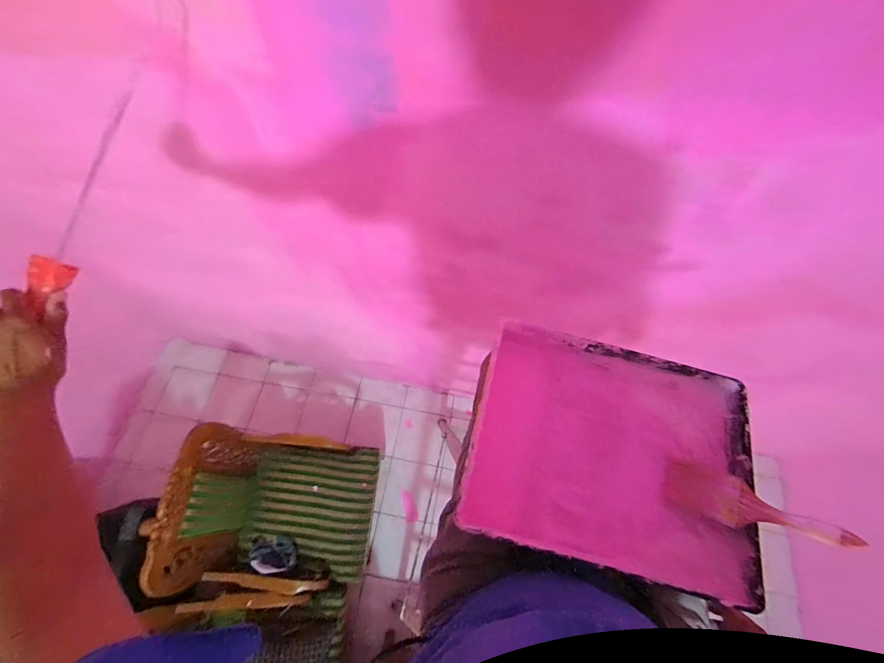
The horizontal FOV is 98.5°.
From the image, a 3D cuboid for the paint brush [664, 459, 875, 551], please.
[{"bbox_3d":[0.376,0.210,0.463,0.183,0.011,0.062,9,58,27],"label":"paint brush"}]

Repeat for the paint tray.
[{"bbox_3d":[0.218,0.150,0.502,0.360,0.067,0.283,14,68,4],"label":"paint tray"}]

